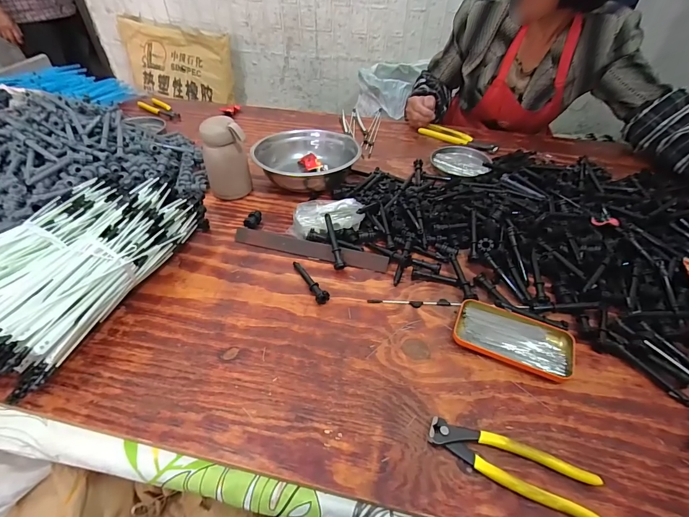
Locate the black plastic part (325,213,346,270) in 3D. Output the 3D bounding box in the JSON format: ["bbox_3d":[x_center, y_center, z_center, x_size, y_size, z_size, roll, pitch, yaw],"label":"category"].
[{"bbox_3d":[-0.016,-0.028,0.567,0.018,0.015,0.094,-11,72,-11],"label":"black plastic part"}]

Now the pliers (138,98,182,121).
[{"bbox_3d":[-0.520,-0.423,1.006,0.170,0.014,0.050,30,52,28],"label":"pliers"}]

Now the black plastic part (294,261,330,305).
[{"bbox_3d":[-0.051,0.031,0.535,0.020,0.018,0.092,-20,48,-20],"label":"black plastic part"}]

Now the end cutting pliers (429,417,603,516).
[{"bbox_3d":[0.167,0.208,0.358,0.161,0.020,0.043,17,47,17],"label":"end cutting pliers"}]

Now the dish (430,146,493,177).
[{"bbox_3d":[0.262,-0.221,0.804,0.129,0.023,0.119,0,44,0],"label":"dish"}]

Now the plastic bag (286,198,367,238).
[{"bbox_3d":[-0.032,-0.063,0.615,0.129,0.047,0.074,-5,44,-5],"label":"plastic bag"}]

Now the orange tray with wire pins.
[{"bbox_3d":[0.220,0.102,0.463,0.141,0.019,0.074,18,47,17],"label":"orange tray with wire pins"}]

